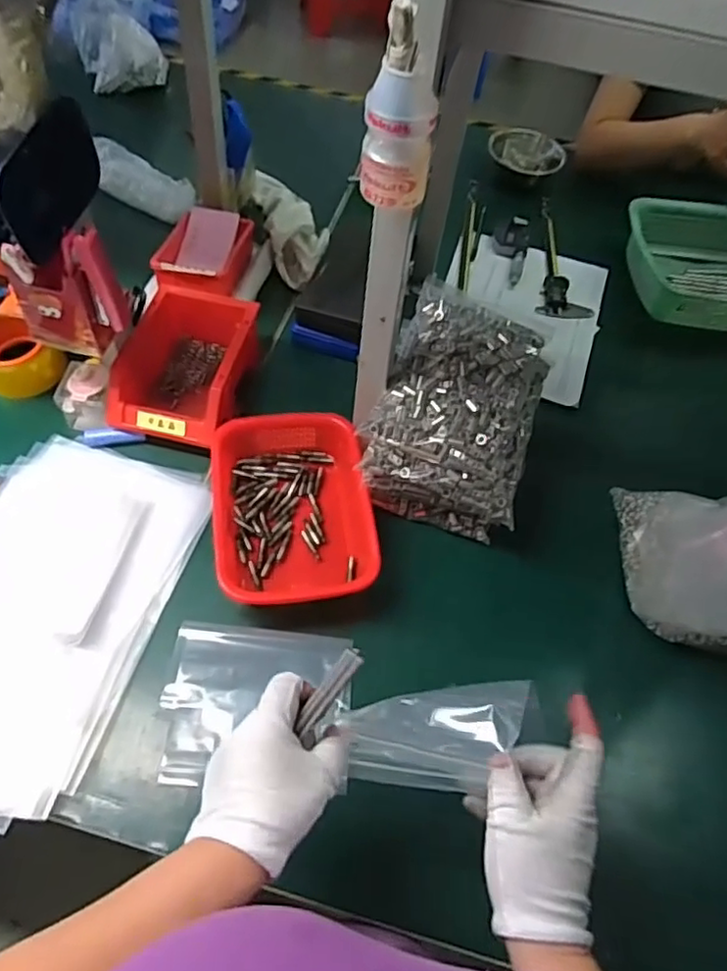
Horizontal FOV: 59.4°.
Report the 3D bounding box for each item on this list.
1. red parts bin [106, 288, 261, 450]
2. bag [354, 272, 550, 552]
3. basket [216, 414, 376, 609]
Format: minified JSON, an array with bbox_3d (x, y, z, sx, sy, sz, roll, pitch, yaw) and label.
[{"bbox_3d":[-0.202,-0.140,0.740,0.127,0.069,0.184,11,57,2],"label":"red parts bin"},{"bbox_3d":[0.104,-0.073,0.703,0.156,0.144,0.216,19,58,7],"label":"bag"},{"bbox_3d":[-0.075,0.020,0.668,0.156,0.049,0.214,-6,58,-9],"label":"basket"}]

